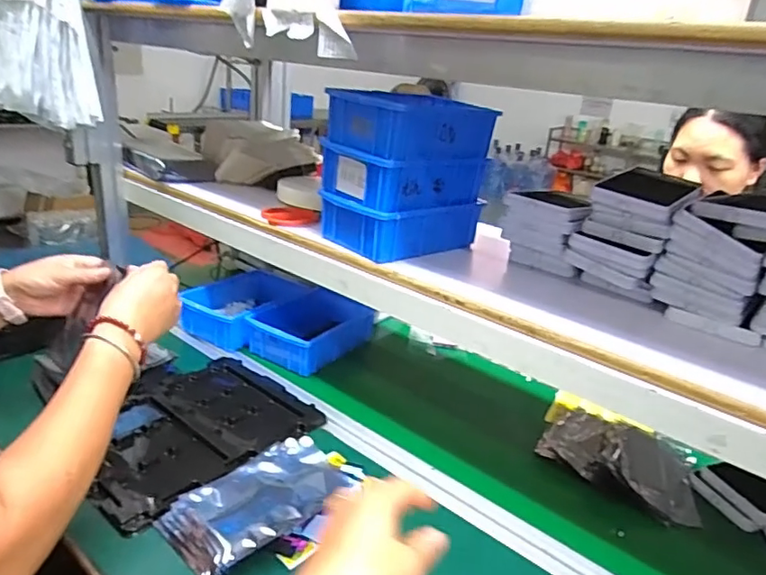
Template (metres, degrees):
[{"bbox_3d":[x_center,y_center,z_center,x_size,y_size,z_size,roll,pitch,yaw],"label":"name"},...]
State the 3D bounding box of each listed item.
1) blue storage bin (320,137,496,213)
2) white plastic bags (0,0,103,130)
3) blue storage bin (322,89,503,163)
[{"bbox_3d":[0.028,-0.145,0.707,0.179,0.062,0.121,-14,29,-41],"label":"blue storage bin"},{"bbox_3d":[-0.503,-0.392,0.787,0.122,0.275,0.184,-14,29,-41],"label":"white plastic bags"},{"bbox_3d":[0.037,-0.202,0.684,0.176,0.063,0.115,-14,29,-41],"label":"blue storage bin"}]

